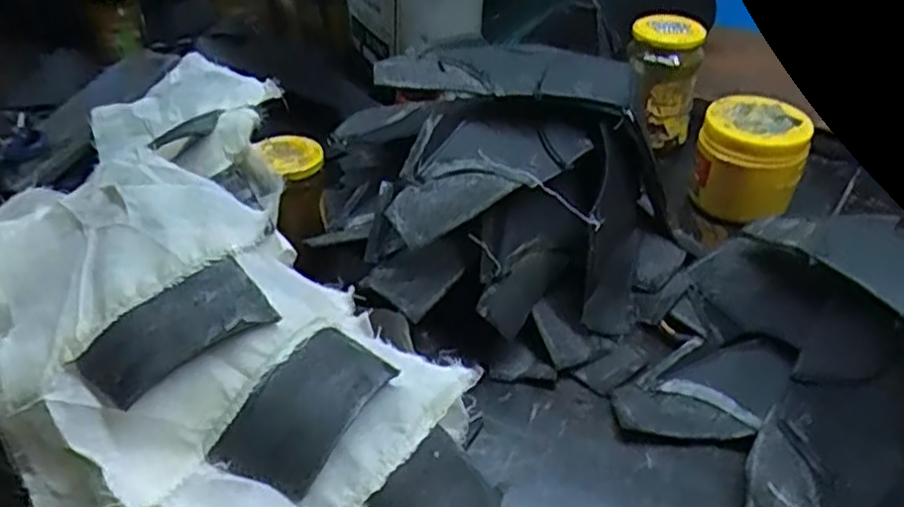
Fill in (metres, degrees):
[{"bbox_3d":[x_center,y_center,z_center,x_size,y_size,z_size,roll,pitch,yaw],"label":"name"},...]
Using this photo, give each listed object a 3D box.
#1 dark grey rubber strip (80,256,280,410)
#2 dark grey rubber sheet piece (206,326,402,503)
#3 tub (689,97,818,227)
[{"bbox_3d":[-0.167,0.047,0.441,0.107,0.015,0.062,-32,52,-22],"label":"dark grey rubber strip"},{"bbox_3d":[-0.081,0.087,0.420,0.059,0.028,0.102,23,42,26],"label":"dark grey rubber sheet piece"},{"bbox_3d":[0.278,-0.087,0.682,0.092,0.087,0.091,1,37,-1],"label":"tub"}]

